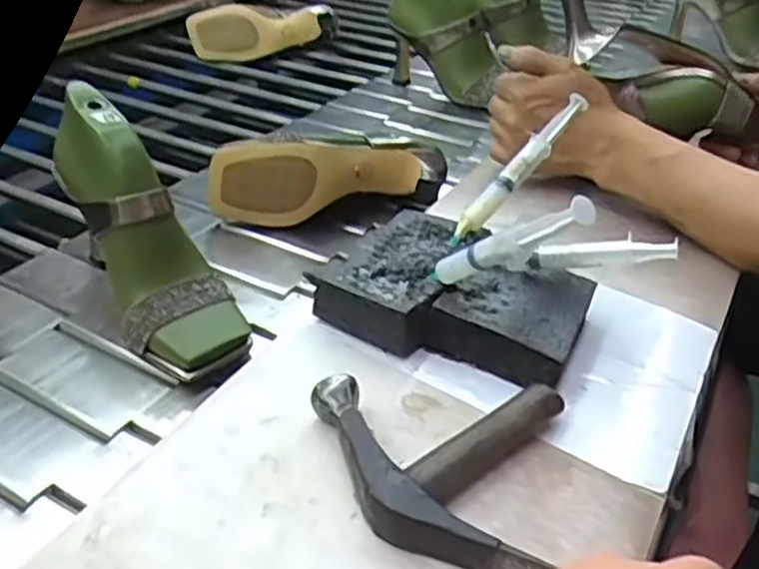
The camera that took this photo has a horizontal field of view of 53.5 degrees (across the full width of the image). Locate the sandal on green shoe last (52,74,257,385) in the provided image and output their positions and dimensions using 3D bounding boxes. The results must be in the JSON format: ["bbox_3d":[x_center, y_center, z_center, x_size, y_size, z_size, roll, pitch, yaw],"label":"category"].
[{"bbox_3d":[-0.178,-0.037,0.561,0.080,0.226,0.072,-29,1,-38],"label":"sandal on green shoe last"}]

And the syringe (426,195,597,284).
[{"bbox_3d":[0.069,-0.022,0.434,0.011,0.018,0.136,-25,0,-35],"label":"syringe"}]

